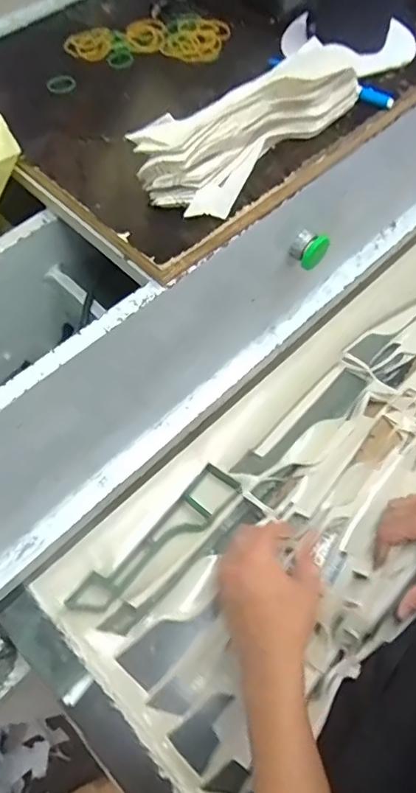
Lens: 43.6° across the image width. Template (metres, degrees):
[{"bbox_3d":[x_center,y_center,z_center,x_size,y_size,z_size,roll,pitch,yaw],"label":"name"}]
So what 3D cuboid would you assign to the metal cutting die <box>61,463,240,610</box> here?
[{"bbox_3d":[-0.053,0.158,0.562,0.052,0.018,0.214,40,70,21],"label":"metal cutting die"}]

